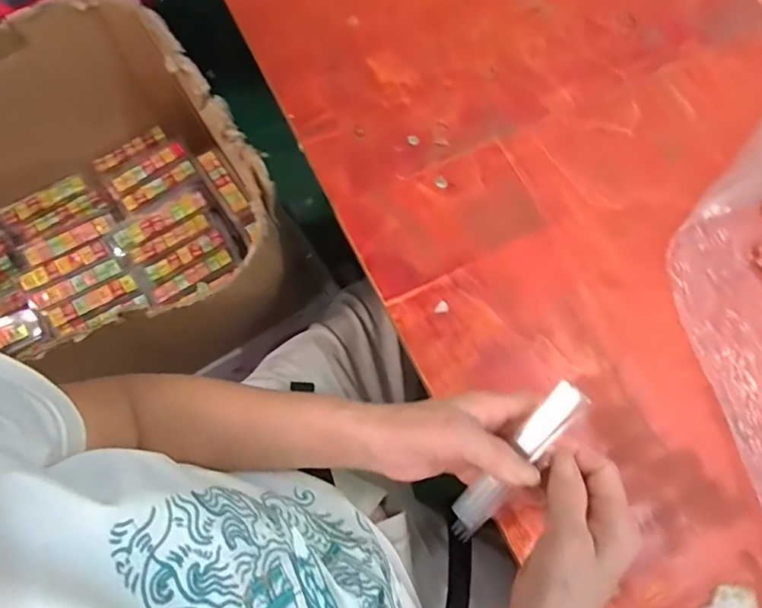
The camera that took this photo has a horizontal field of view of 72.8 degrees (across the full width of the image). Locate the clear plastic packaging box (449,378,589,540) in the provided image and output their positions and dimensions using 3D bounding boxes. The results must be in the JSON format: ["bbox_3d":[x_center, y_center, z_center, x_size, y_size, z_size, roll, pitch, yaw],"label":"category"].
[{"bbox_3d":[0.093,0.109,0.355,0.024,0.019,0.128,40,95,14],"label":"clear plastic packaging box"}]

